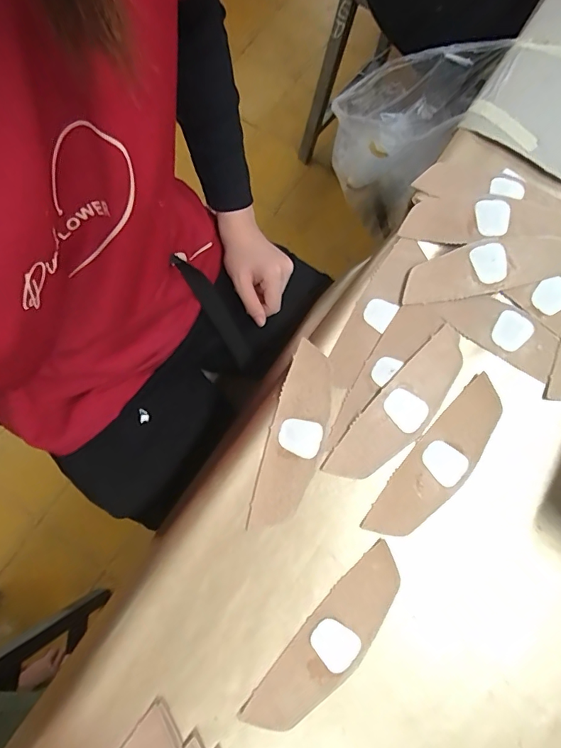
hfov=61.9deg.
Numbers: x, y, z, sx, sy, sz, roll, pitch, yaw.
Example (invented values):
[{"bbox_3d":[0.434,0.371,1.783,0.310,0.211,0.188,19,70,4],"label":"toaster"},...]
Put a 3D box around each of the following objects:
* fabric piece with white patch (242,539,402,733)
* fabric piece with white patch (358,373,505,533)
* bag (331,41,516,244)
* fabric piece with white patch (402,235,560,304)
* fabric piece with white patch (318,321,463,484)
[{"bbox_3d":[0.043,0.227,0.396,0.052,0.004,0.173,41,80,11],"label":"fabric piece with white patch"},{"bbox_3d":[0.148,0.080,0.431,0.052,0.004,0.174,40,80,11],"label":"fabric piece with white patch"},{"bbox_3d":[0.167,-0.330,0.654,0.177,0.262,0.142,30,78,7],"label":"bag"},{"bbox_3d":[0.209,-0.108,0.467,0.174,0.008,0.051,-10,81,3],"label":"fabric piece with white patch"},{"bbox_3d":[0.116,0.032,0.442,0.052,0.006,0.176,43,81,7],"label":"fabric piece with white patch"}]

